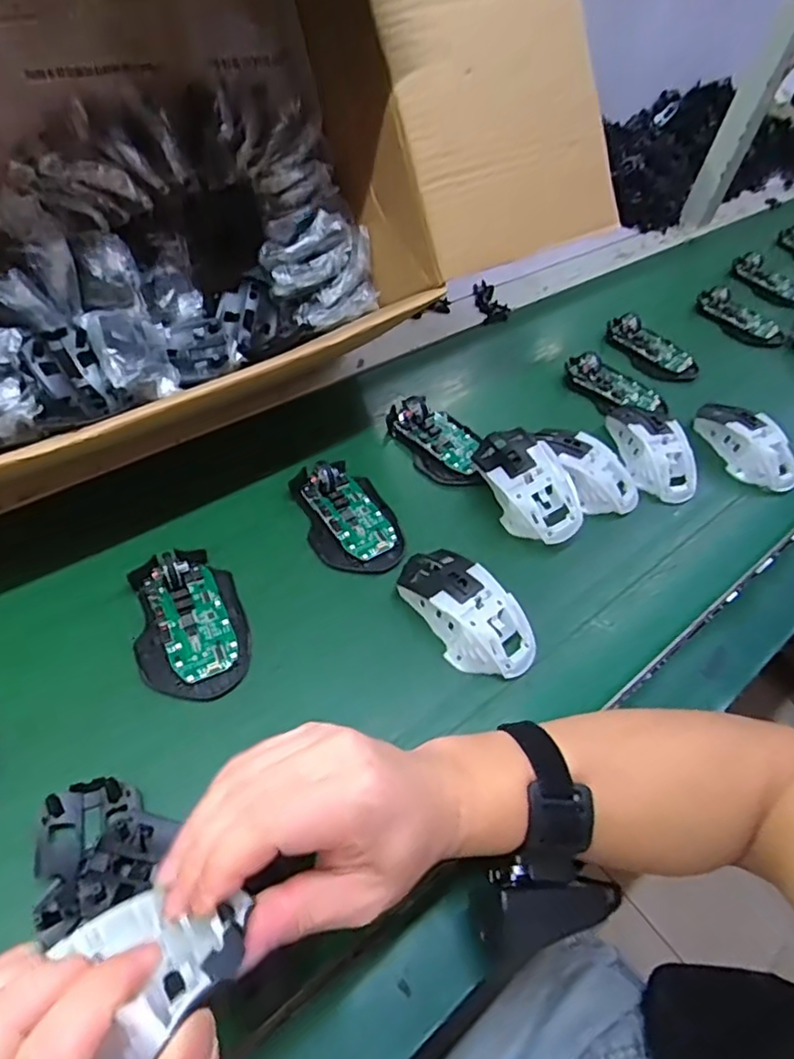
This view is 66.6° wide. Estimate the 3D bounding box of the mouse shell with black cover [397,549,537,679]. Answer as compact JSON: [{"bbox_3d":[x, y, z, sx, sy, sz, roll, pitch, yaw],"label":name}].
[{"bbox_3d":[0.052,0.058,0.448,0.059,0.033,0.112,-31,60,-28],"label":"mouse shell with black cover"}]

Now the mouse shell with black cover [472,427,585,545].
[{"bbox_3d":[0.111,-0.042,0.521,0.056,0.049,0.115,-20,55,-21],"label":"mouse shell with black cover"}]

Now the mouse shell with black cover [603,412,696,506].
[{"bbox_3d":[0.244,-0.077,0.583,0.061,0.045,0.109,-10,52,-14],"label":"mouse shell with black cover"}]

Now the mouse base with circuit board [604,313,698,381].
[{"bbox_3d":[0.303,-0.218,0.721,0.056,0.029,0.124,-19,55,-20],"label":"mouse base with circuit board"}]

